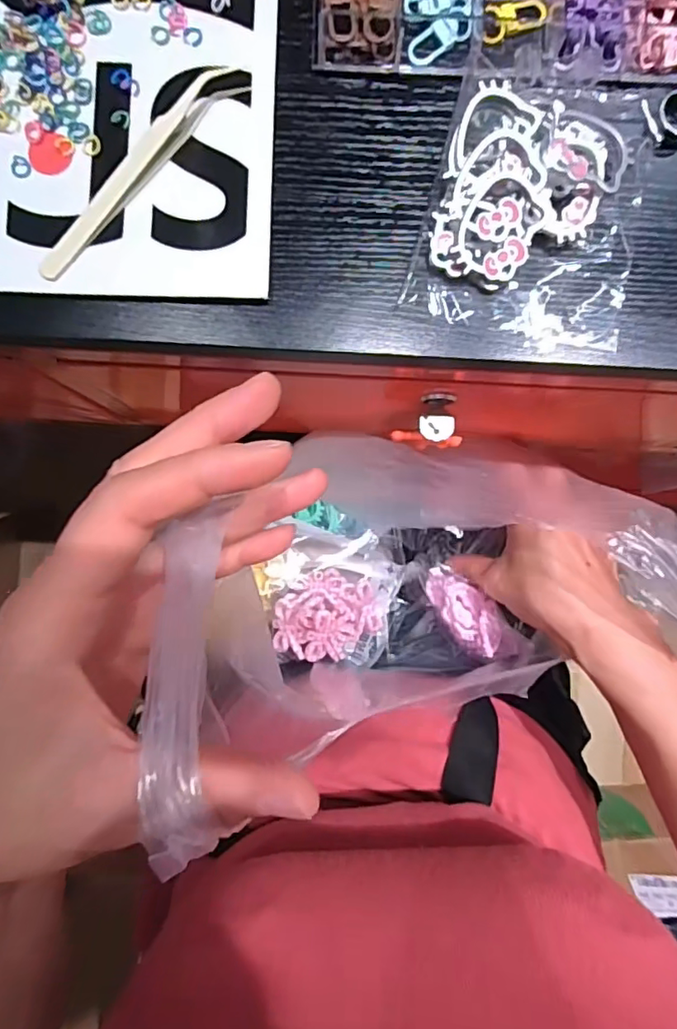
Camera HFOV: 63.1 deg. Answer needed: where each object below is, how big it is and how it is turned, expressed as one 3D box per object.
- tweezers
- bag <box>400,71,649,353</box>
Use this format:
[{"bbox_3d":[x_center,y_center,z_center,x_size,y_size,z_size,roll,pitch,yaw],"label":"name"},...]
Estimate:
[{"bbox_3d":[-0.088,-0.149,0.239,0.016,0.007,0.117,43,89,0],"label":"tweezers"},{"bbox_3d":[0.088,-0.132,0.237,0.094,0.022,0.105,15,89,-1],"label":"bag"}]

